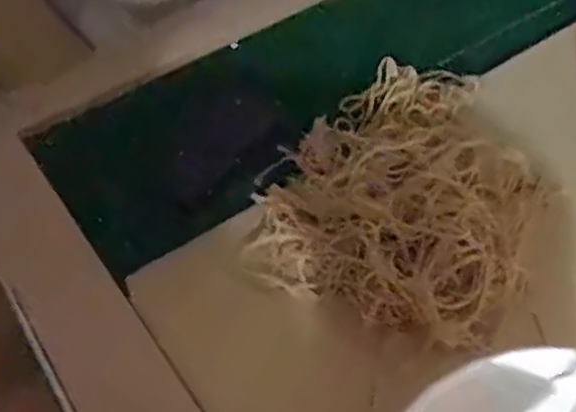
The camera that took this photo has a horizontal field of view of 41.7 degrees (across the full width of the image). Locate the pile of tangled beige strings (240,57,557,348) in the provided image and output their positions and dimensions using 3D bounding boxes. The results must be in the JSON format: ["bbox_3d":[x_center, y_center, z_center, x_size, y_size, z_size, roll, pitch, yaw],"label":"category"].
[{"bbox_3d":[0.084,-0.015,0.484,0.161,0.045,0.202,25,58,13],"label":"pile of tangled beige strings"}]

